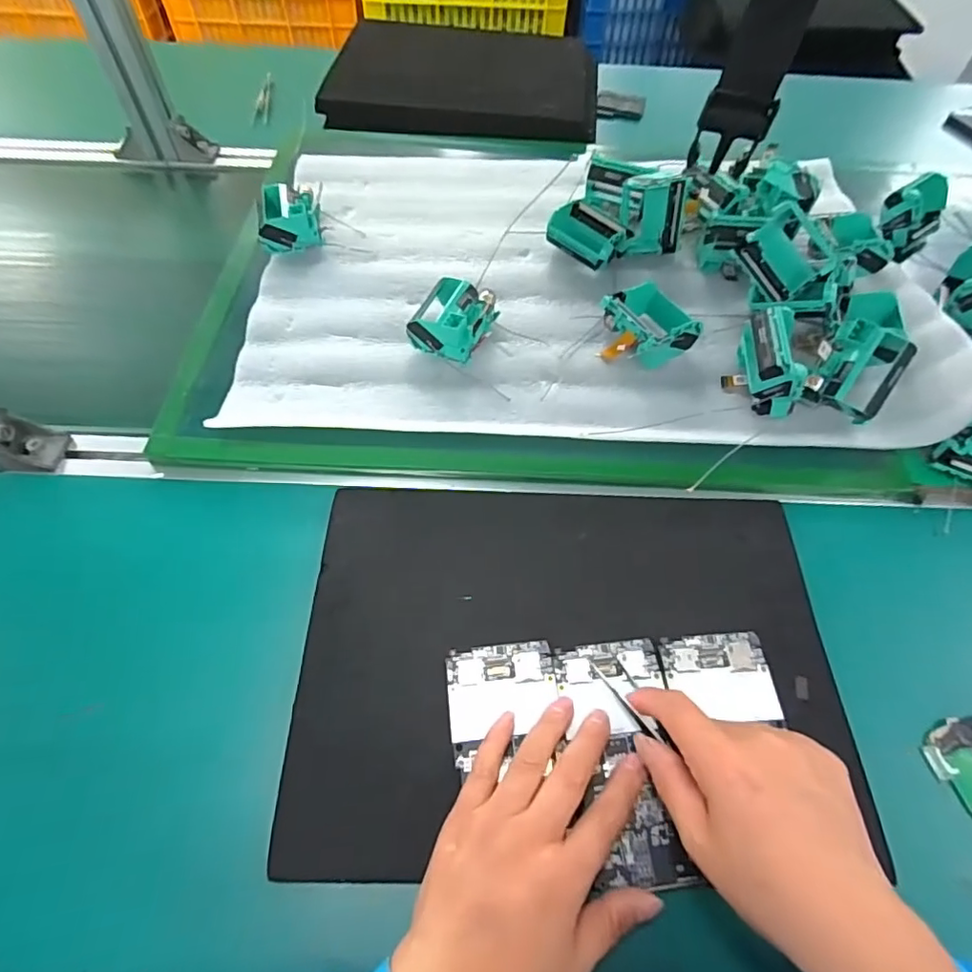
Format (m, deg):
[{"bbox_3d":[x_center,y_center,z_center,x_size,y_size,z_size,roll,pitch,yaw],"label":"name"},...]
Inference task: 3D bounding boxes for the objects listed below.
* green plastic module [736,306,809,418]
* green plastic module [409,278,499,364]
[{"bbox_3d":[0.229,-0.098,0.444,0.042,0.060,0.069,5,56,0],"label":"green plastic module"},{"bbox_3d":[-0.028,-0.144,0.482,0.059,0.038,0.070,18,57,9],"label":"green plastic module"}]

